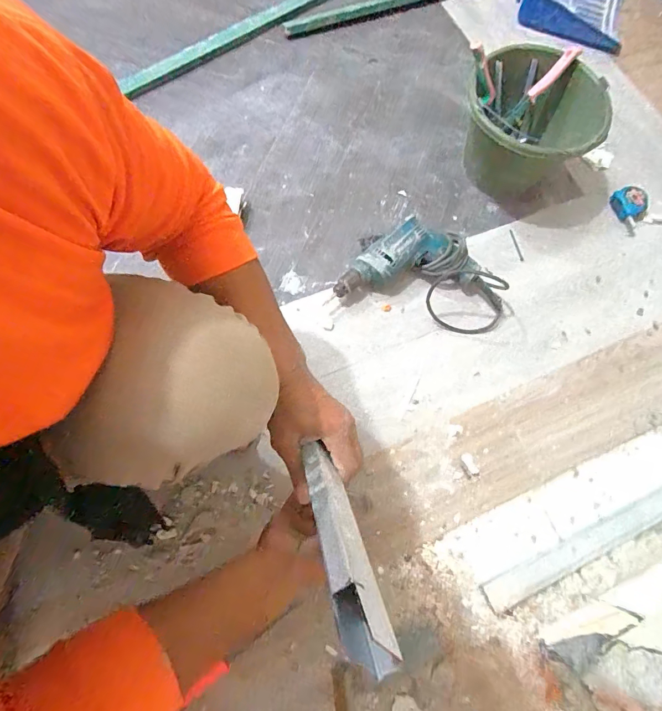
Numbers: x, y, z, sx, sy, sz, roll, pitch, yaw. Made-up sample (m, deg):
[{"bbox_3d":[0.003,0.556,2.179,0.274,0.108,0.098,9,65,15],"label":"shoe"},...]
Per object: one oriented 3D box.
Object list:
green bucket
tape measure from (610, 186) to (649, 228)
[{"bbox_3d":[0.359,-0.410,0.773,0.235,0.189,0.221,1,71,-3],"label":"green bucket"},{"bbox_3d":[0.612,-0.307,0.836,0.065,0.036,0.076,-42,78,-15],"label":"tape measure"}]

